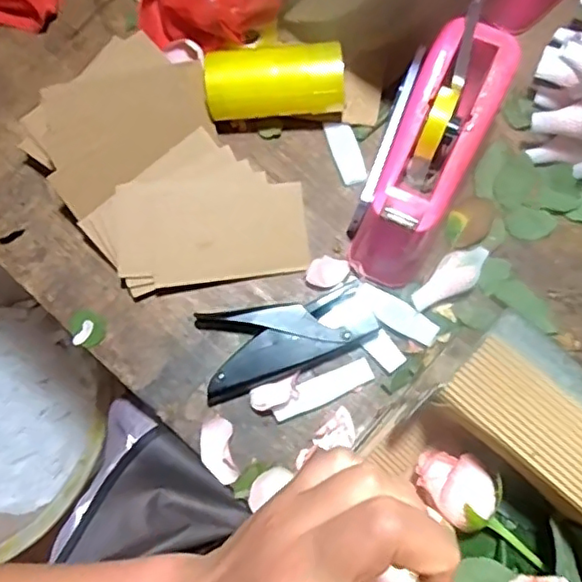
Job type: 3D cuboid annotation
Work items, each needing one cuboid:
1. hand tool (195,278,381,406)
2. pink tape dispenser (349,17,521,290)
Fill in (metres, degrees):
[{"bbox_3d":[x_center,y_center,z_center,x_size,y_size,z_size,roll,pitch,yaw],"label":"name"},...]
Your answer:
[{"bbox_3d":[-0.004,0.037,0.516,0.147,0.018,0.071,-17,77,-3],"label":"hand tool"},{"bbox_3d":[0.114,-0.110,0.511,0.076,0.100,0.201,26,78,7],"label":"pink tape dispenser"}]

